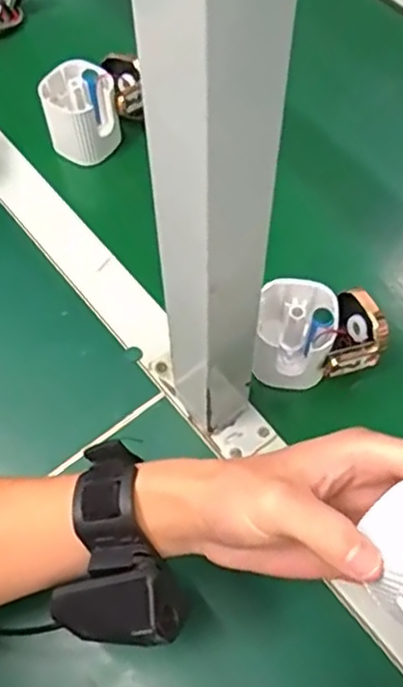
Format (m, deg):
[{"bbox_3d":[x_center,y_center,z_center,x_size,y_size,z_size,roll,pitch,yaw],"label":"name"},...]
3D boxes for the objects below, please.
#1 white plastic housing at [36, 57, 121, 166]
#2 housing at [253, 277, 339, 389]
[{"bbox_3d":[-0.103,-0.197,0.599,0.060,0.067,0.053,-13,61,-7],"label":"white plastic housing"},{"bbox_3d":[0.066,-0.008,0.490,0.051,0.057,0.057,7,60,5],"label":"housing"}]

